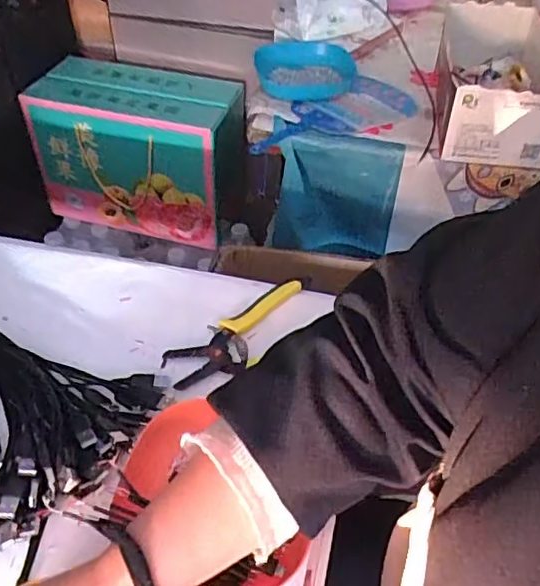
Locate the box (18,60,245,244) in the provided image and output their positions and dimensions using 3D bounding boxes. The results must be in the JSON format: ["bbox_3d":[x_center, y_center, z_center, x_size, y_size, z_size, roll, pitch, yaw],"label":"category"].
[{"bbox_3d":[-0.226,-0.239,1.051,0.319,0.241,0.152,15,48,12],"label":"box"}]

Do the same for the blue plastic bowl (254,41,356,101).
[{"bbox_3d":[0.049,-0.317,0.849,0.138,0.037,0.135,2,46,0],"label":"blue plastic bowl"}]

